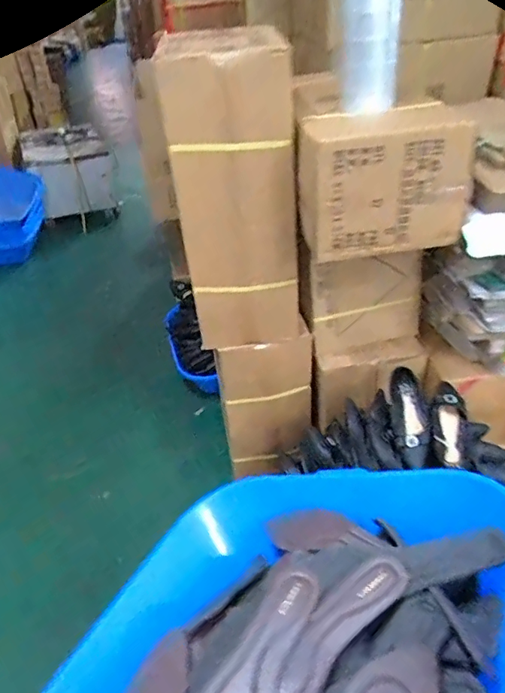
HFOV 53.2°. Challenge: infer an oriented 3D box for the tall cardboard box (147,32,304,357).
[{"bbox_3d":[-0.030,-0.342,1.200,0.280,0.671,0.215,0,38,3],"label":"tall cardboard box"}]

